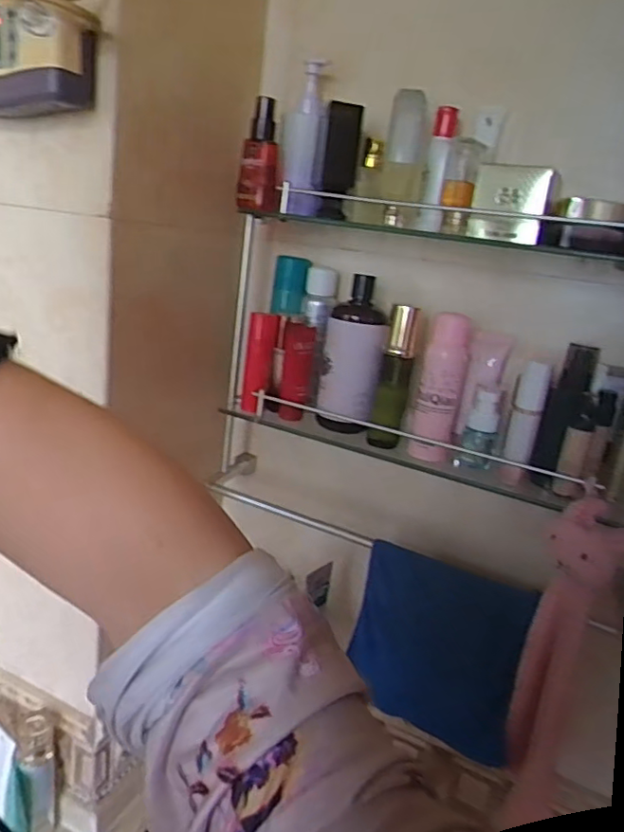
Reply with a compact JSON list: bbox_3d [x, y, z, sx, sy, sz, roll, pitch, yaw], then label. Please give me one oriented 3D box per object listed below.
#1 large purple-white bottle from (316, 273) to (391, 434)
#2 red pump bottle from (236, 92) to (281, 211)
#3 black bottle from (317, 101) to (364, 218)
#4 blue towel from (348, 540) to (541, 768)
[{"bbox_3d":[0.046,-0.068,0.677,0.059,0.171,0.080,5,16,-9],"label":"large purple-white bottle"},{"bbox_3d":[-0.055,-0.286,0.655,0.044,0.116,0.033,5,16,-9],"label":"red pump bottle"},{"bbox_3d":[0.030,-0.270,0.634,0.035,0.111,0.024,6,16,-4],"label":"black bottle"},{"bbox_3d":[0.141,0.271,0.684,0.185,0.222,0.026,16,18,27],"label":"blue towel"}]

